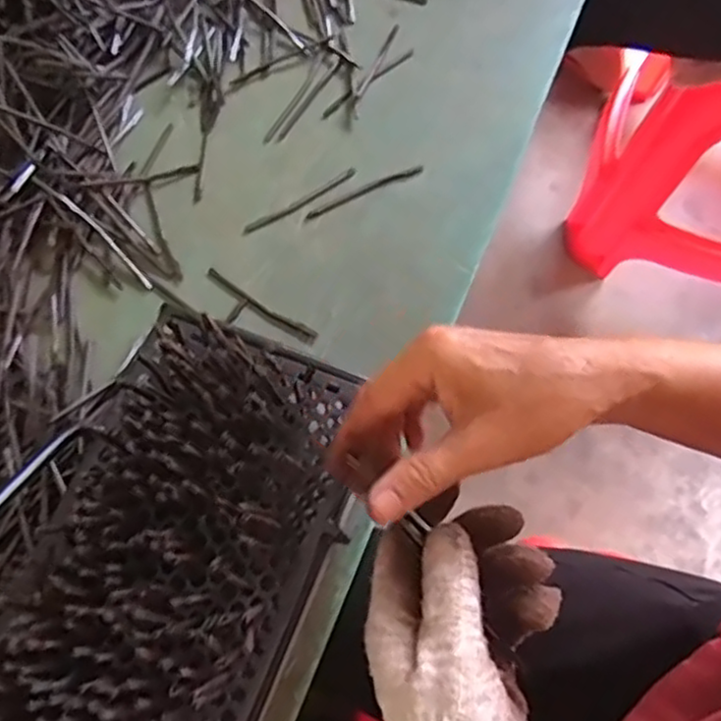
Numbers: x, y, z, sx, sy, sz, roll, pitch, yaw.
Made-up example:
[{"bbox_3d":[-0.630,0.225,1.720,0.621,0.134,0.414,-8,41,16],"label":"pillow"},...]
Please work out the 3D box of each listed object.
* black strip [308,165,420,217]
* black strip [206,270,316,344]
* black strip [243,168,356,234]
[{"bbox_3d":[0.003,-0.129,0.534,0.094,0.009,0.008,-21,71,-6],"label":"black strip"},{"bbox_3d":[-0.073,-0.039,0.501,0.096,0.004,0.011,32,74,12],"label":"black strip"},{"bbox_3d":[-0.046,-0.121,0.535,0.096,0.006,0.006,-30,73,-9],"label":"black strip"}]

